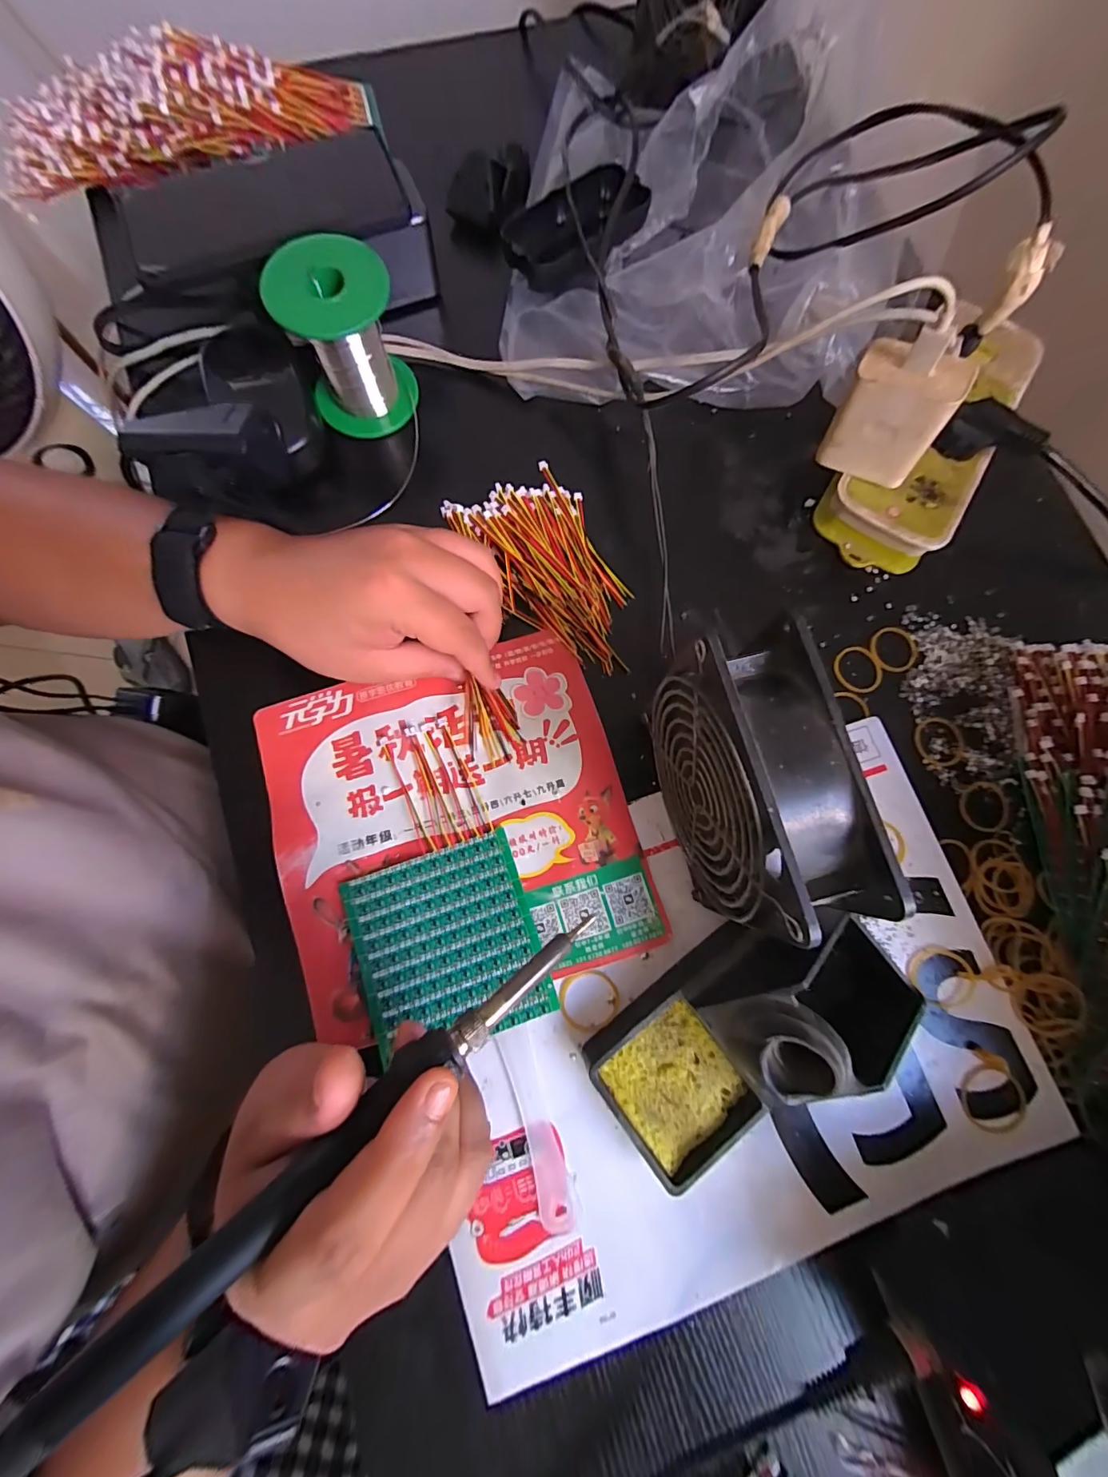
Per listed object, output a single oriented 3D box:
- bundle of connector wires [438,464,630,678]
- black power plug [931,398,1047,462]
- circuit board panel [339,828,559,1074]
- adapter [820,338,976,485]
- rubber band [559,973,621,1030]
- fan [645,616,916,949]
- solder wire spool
[{"bbox_3d":[0.002,-0.106,0.300,0.077,0.015,0.138,-30,81,-6],"label":"bundle of connector wires"},{"bbox_3d":[0.266,-0.187,0.290,0.053,0.024,0.023,13,78,2],"label":"black power plug"},{"bbox_3d":[-0.058,0.111,0.256,0.093,0.008,0.097,-18,80,-4],"label":"circuit board panel"},{"bbox_3d":[0.187,-0.180,0.267,0.056,0.060,0.029,30,79,6],"label":"adapter"},{"bbox_3d":[0.019,0.144,0.259,0.032,0.005,0.031,0,79,-1],"label":"rubber band"},{"bbox_3d":[0.086,0.027,0.223,0.048,0.117,0.123,-15,80,-4],"label":"fan"},{"bbox_3d":[-0.127,-0.244,0.291,0.065,0.078,0.065,0,79,-1],"label":"solder wire spool"}]

